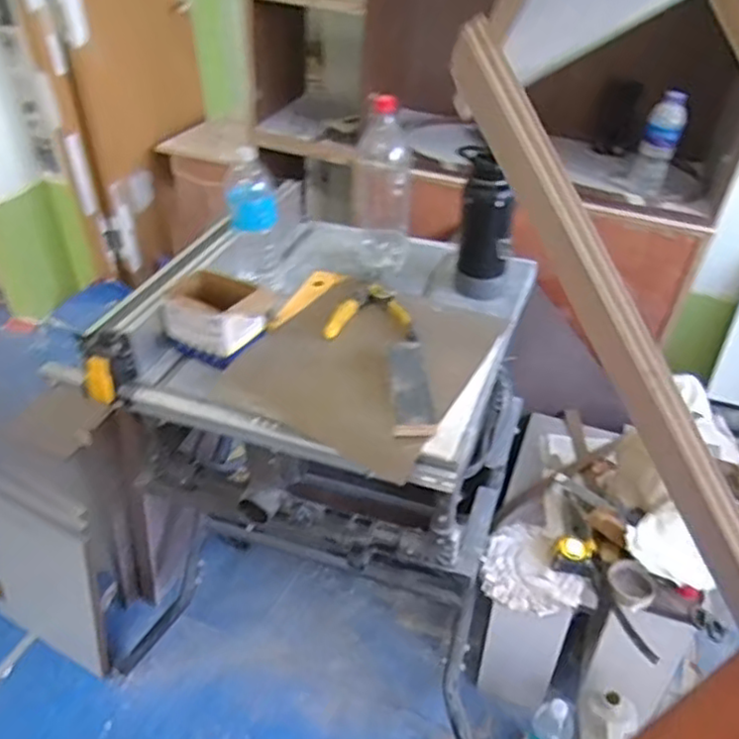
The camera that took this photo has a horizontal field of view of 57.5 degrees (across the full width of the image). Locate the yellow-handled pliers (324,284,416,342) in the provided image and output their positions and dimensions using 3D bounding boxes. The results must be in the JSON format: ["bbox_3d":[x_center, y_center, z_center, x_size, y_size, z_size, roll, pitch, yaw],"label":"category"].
[{"bbox_3d":[0.007,-0.093,1.072,0.133,0.029,0.154,3,38,4],"label":"yellow-handled pliers"}]

